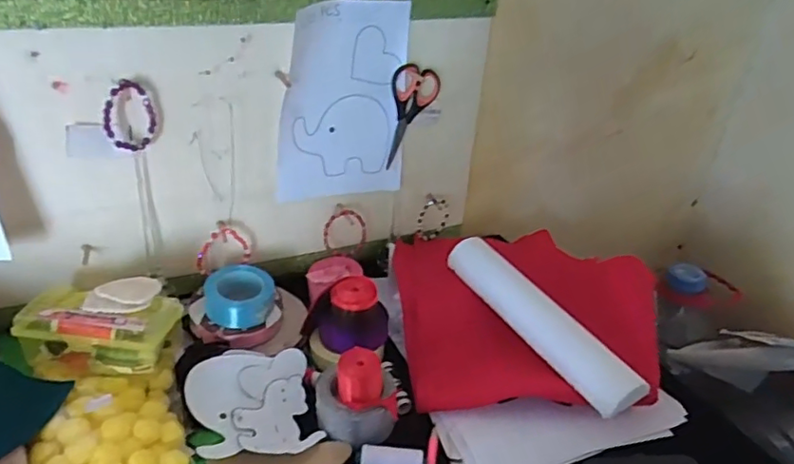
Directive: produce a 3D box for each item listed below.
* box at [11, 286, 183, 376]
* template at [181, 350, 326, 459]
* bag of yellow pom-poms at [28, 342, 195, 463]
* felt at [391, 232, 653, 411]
[{"bbox_3d":[-0.269,0.089,0.530,0.135,0.053,0.063,3,28,-3],"label":"box"},{"bbox_3d":[-0.131,0.152,0.525,0.105,0.008,0.111,-4,43,-22],"label":"template"},{"bbox_3d":[-0.236,0.164,0.482,0.114,0.031,0.150,-10,32,-25],"label":"bag of yellow pom-poms"},{"bbox_3d":[0.138,0.077,0.635,0.260,0.040,0.256,-9,40,1],"label":"felt"}]

